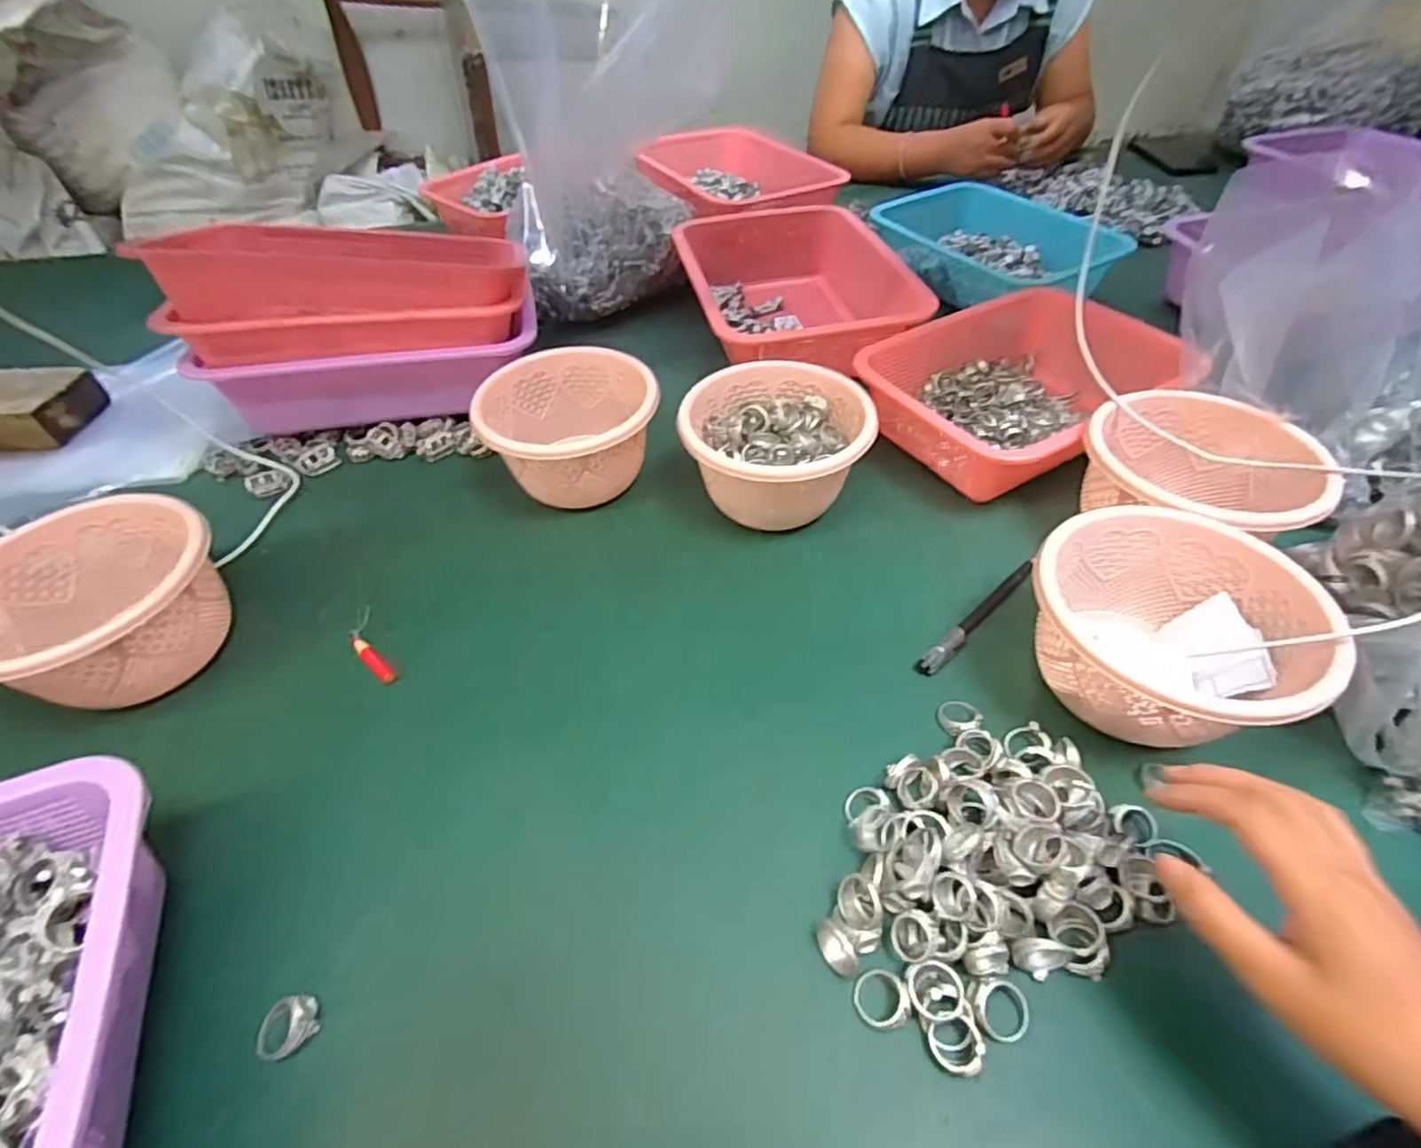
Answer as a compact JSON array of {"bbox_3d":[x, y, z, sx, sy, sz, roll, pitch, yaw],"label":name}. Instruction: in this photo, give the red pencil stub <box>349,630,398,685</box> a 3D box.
[{"bbox_3d":[-0.241,0.060,0.445,0.060,0.010,0.012,36,56,26],"label":"red pencil stub"}]

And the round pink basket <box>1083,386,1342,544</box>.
[{"bbox_3d":[0.347,-0.070,0.463,0.141,0.076,0.130,-1,49,2],"label":"round pink basket"}]

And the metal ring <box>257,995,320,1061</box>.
[{"bbox_3d":[-0.200,0.213,0.295,0.025,0.008,0.023,1,48,-1],"label":"metal ring"}]

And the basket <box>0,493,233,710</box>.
[{"bbox_3d":[-0.405,0.028,0.423,0.136,0.089,0.143,-1,49,2],"label":"basket"}]

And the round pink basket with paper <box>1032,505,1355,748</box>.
[{"bbox_3d":[0.266,0.039,0.381,0.134,0.090,0.137,-1,49,2],"label":"round pink basket with paper"}]

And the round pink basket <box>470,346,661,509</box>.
[{"bbox_3d":[-0.118,-0.121,0.554,0.139,0.101,0.130,-1,49,2],"label":"round pink basket"}]

